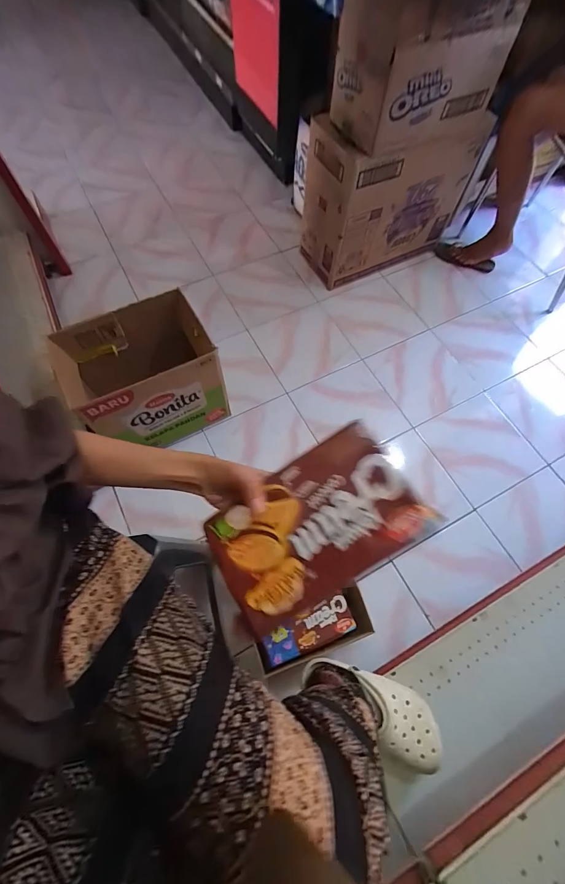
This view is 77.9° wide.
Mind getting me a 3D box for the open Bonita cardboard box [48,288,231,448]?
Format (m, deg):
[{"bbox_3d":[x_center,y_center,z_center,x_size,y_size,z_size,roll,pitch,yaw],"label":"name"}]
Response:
[{"bbox_3d":[-0.346,-0.172,0.912,0.333,0.273,0.225,-24,69,-12],"label":"open Bonita cardboard box"}]

